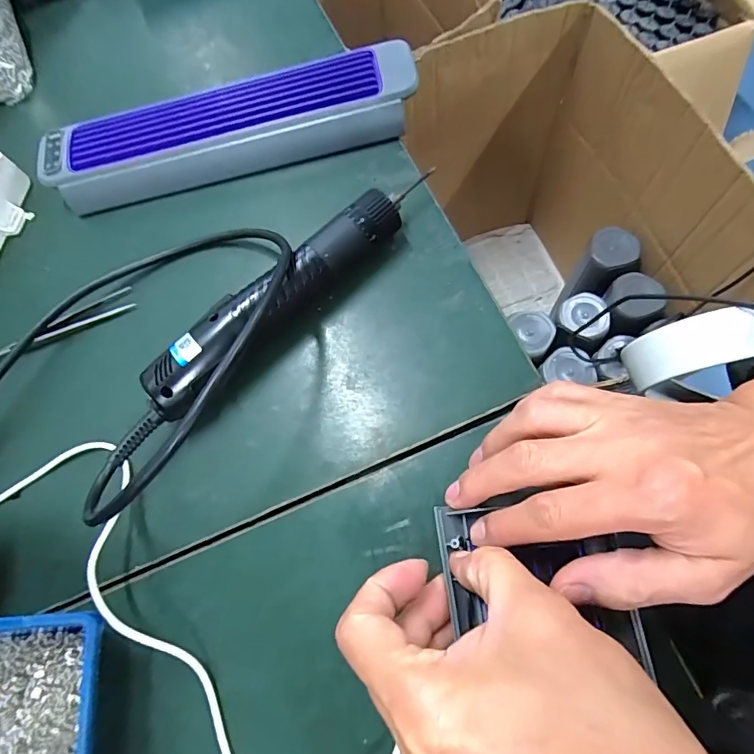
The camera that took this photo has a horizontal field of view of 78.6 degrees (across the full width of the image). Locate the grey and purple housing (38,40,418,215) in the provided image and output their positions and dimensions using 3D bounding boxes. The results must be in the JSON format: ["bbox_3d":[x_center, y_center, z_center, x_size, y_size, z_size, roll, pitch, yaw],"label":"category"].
[{"bbox_3d":[-0.117,-0.198,0.358,0.299,0.031,0.071,-13,70,3],"label":"grey and purple housing"}]

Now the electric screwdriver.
[{"bbox_3d":[-0.056,-0.058,0.301,0.217,0.035,0.033,-44,72,-8],"label":"electric screwdriver"}]

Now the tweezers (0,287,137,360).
[{"bbox_3d":[-0.244,-0.033,0.341,0.134,0.011,0.018,-23,70,-1],"label":"tweezers"}]

